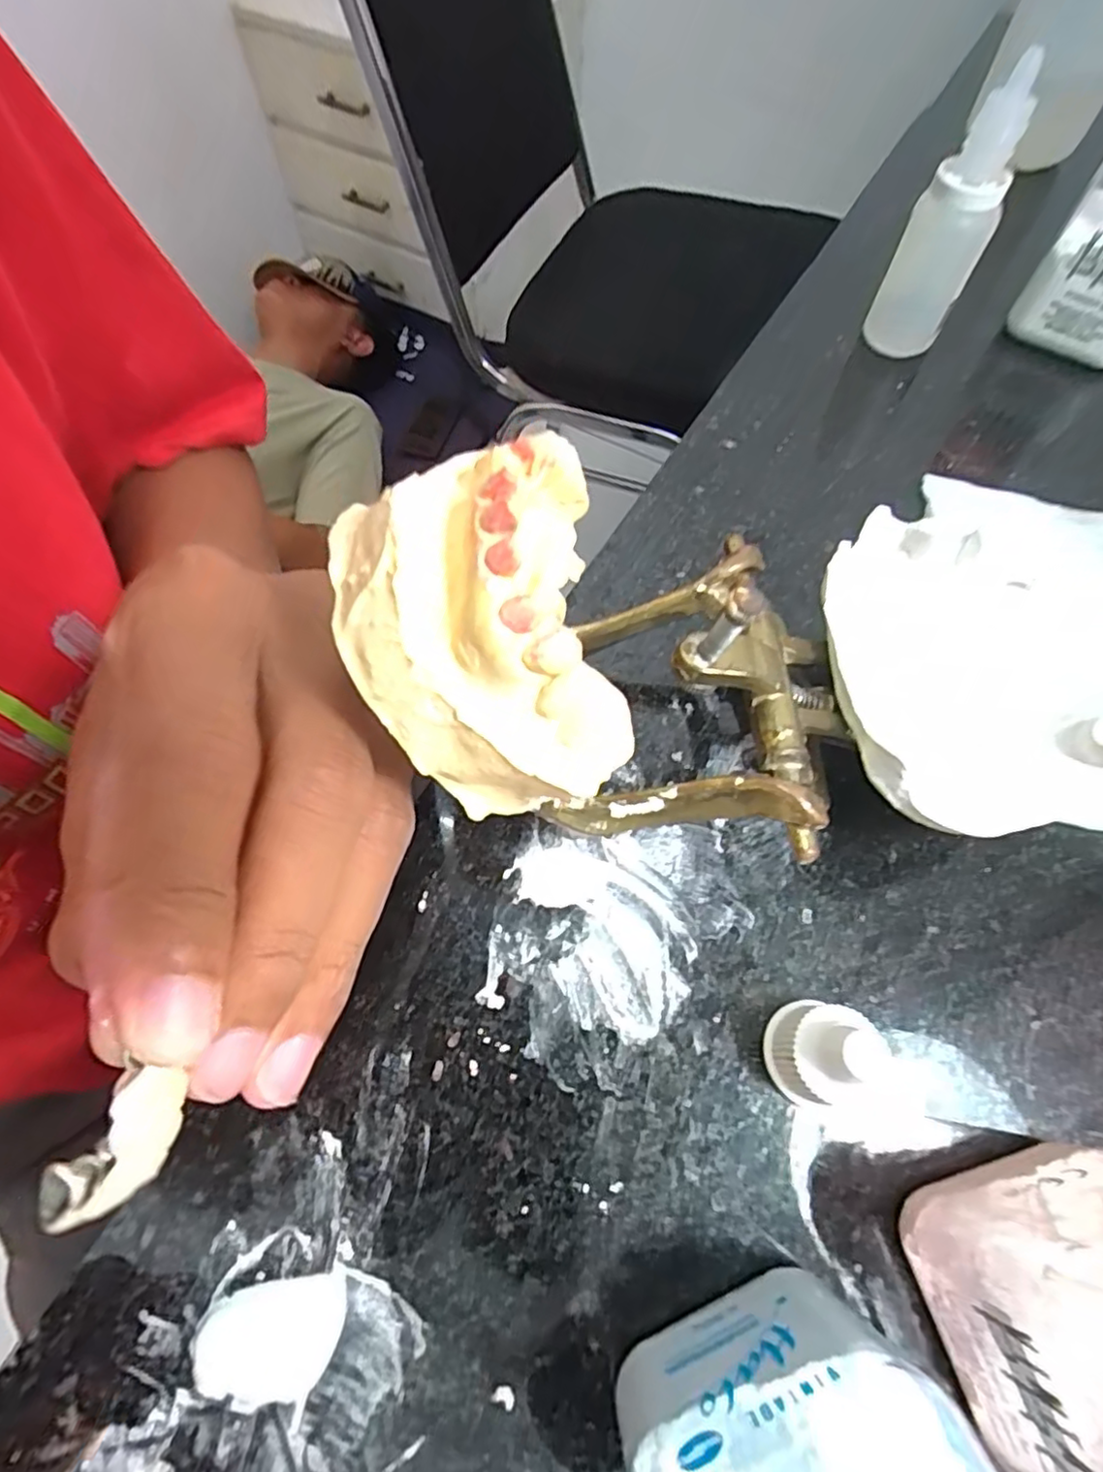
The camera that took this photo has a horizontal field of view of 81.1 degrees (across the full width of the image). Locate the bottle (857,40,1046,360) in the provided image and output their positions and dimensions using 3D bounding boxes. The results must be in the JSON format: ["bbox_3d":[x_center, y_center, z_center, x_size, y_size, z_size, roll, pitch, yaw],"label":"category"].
[{"bbox_3d":[0.125,-0.161,0.202,0.025,0.068,0.020,23,67,12],"label":"bottle"}]

